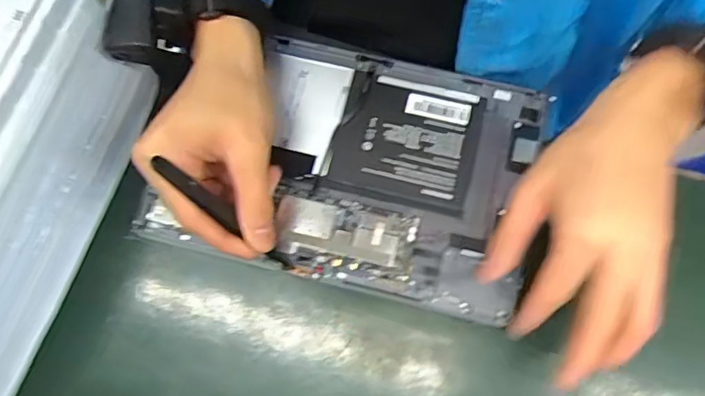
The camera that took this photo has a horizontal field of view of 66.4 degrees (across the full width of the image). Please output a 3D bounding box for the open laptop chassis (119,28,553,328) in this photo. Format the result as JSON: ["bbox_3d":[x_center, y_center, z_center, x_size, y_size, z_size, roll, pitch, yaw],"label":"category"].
[{"bbox_3d":[-0.003,-0.025,0.380,0.247,0.024,0.168,14,80,3],"label":"open laptop chassis"}]

